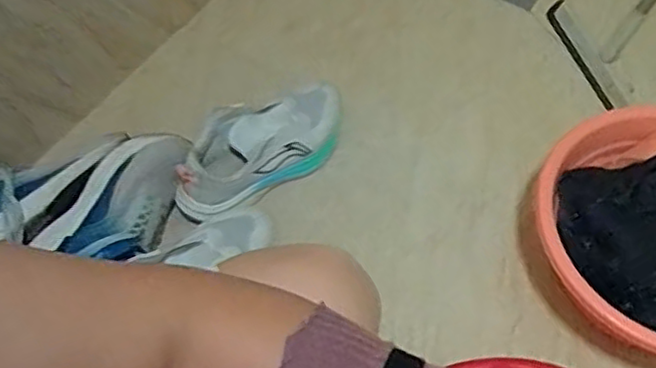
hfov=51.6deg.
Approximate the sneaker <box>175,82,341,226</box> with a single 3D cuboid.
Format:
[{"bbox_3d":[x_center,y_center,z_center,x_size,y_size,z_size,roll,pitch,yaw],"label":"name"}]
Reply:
[{"bbox_3d":[-0.096,-0.054,0.975,0.279,0.097,0.110,-30,63,-16],"label":"sneaker"}]

